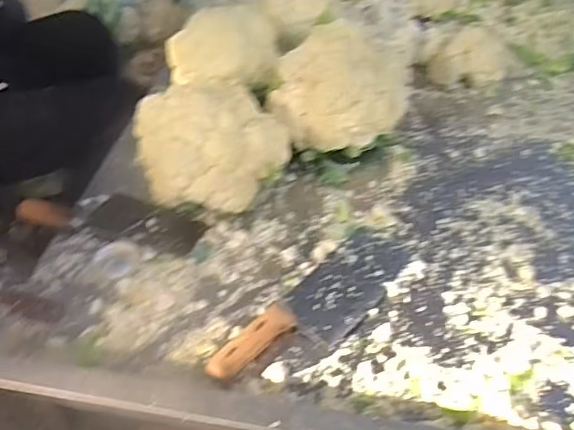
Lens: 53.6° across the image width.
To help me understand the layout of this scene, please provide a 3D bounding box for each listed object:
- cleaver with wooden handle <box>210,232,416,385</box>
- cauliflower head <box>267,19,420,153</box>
[{"bbox_3d":[0.042,0.106,0.679,0.091,0.037,0.296,34,58,30],"label":"cleaver with wooden handle"},{"bbox_3d":[0.080,-0.183,0.864,0.203,0.151,0.161,4,47,11],"label":"cauliflower head"}]

